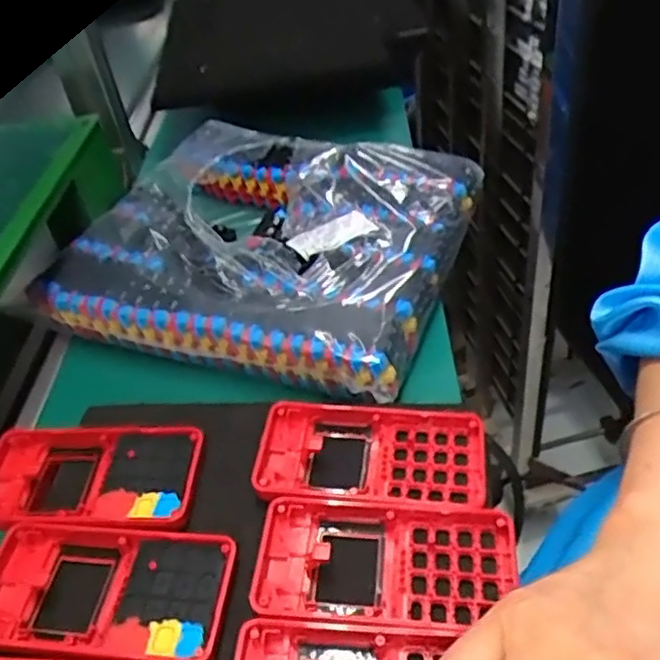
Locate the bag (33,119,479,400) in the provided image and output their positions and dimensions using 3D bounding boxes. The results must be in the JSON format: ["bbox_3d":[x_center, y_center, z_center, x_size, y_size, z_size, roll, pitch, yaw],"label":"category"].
[{"bbox_3d":[-0.049,-0.078,0.564,0.304,0.059,0.270,11,45,22],"label":"bag"}]

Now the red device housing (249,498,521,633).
[{"bbox_3d":[0.025,0.113,0.320,0.124,0.017,0.062,1,43,9],"label":"red device housing"}]

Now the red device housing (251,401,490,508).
[{"bbox_3d":[0.022,0.070,0.368,0.125,0.018,0.068,-2,43,7],"label":"red device housing"}]

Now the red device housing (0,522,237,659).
[{"bbox_3d":[-0.111,0.129,0.324,0.124,0.015,0.063,1,43,10],"label":"red device housing"}]

